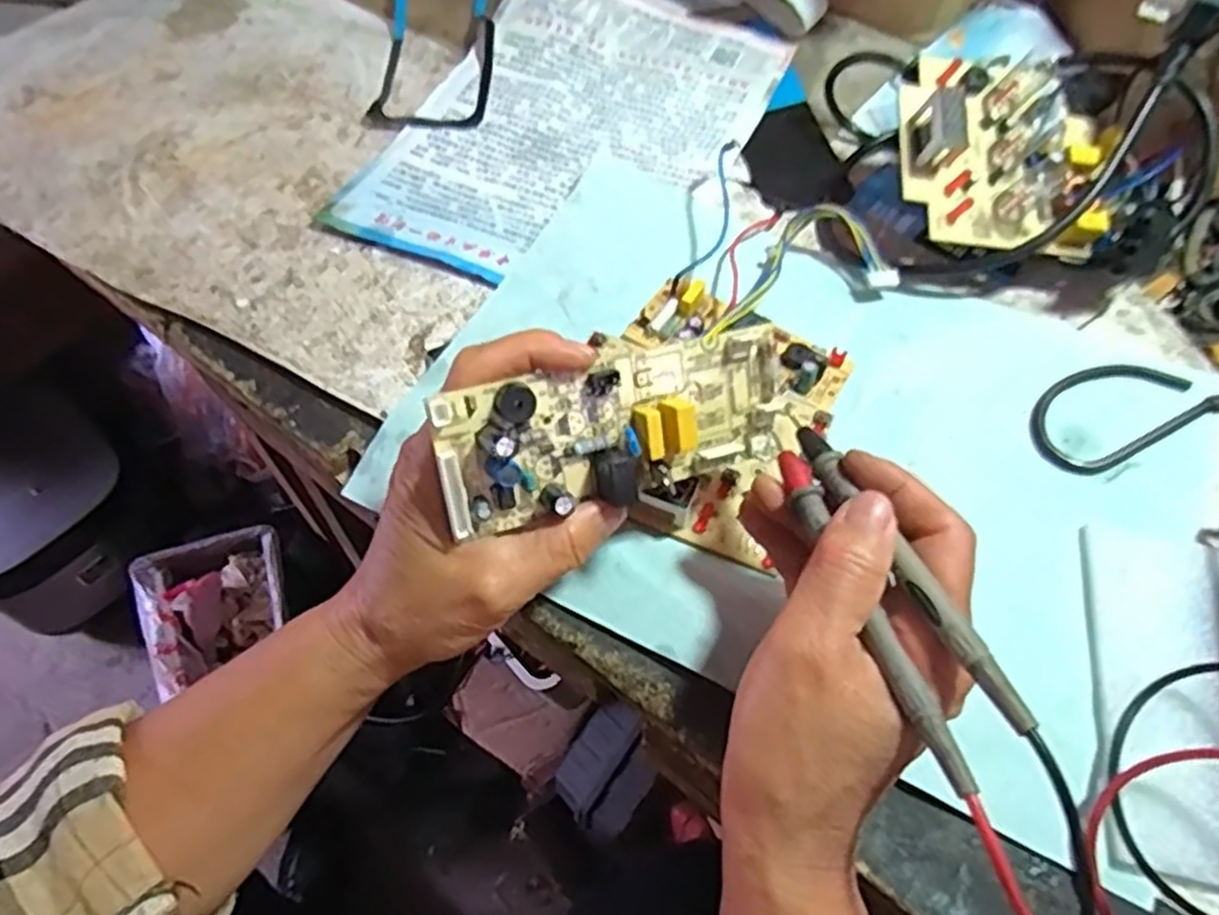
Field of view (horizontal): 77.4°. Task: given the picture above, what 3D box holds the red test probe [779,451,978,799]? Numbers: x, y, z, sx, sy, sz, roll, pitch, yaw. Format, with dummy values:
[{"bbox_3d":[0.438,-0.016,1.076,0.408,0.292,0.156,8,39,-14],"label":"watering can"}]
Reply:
[{"bbox_3d":[0.082,0.048,0.251,0.010,0.017,0.128,-13,47,-6],"label":"red test probe"}]

